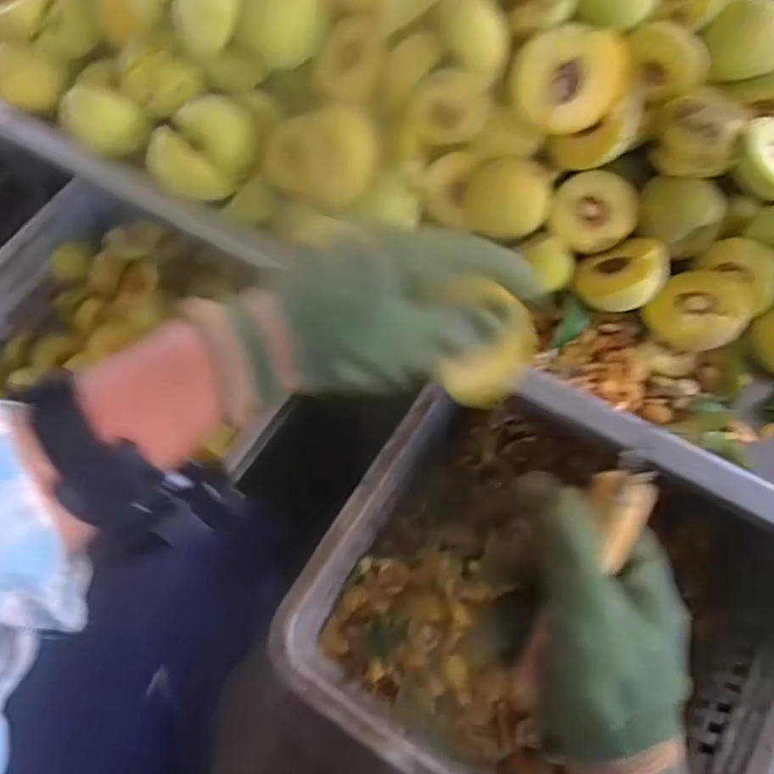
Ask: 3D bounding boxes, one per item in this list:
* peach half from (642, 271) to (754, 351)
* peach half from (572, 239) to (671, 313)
[{"bbox_3d":[0.208,-0.051,0.406,0.057,0.037,0.057,-1,68,2],"label":"peach half"},{"bbox_3d":[0.162,-0.077,0.419,0.053,0.035,0.050,-1,68,2],"label":"peach half"}]

